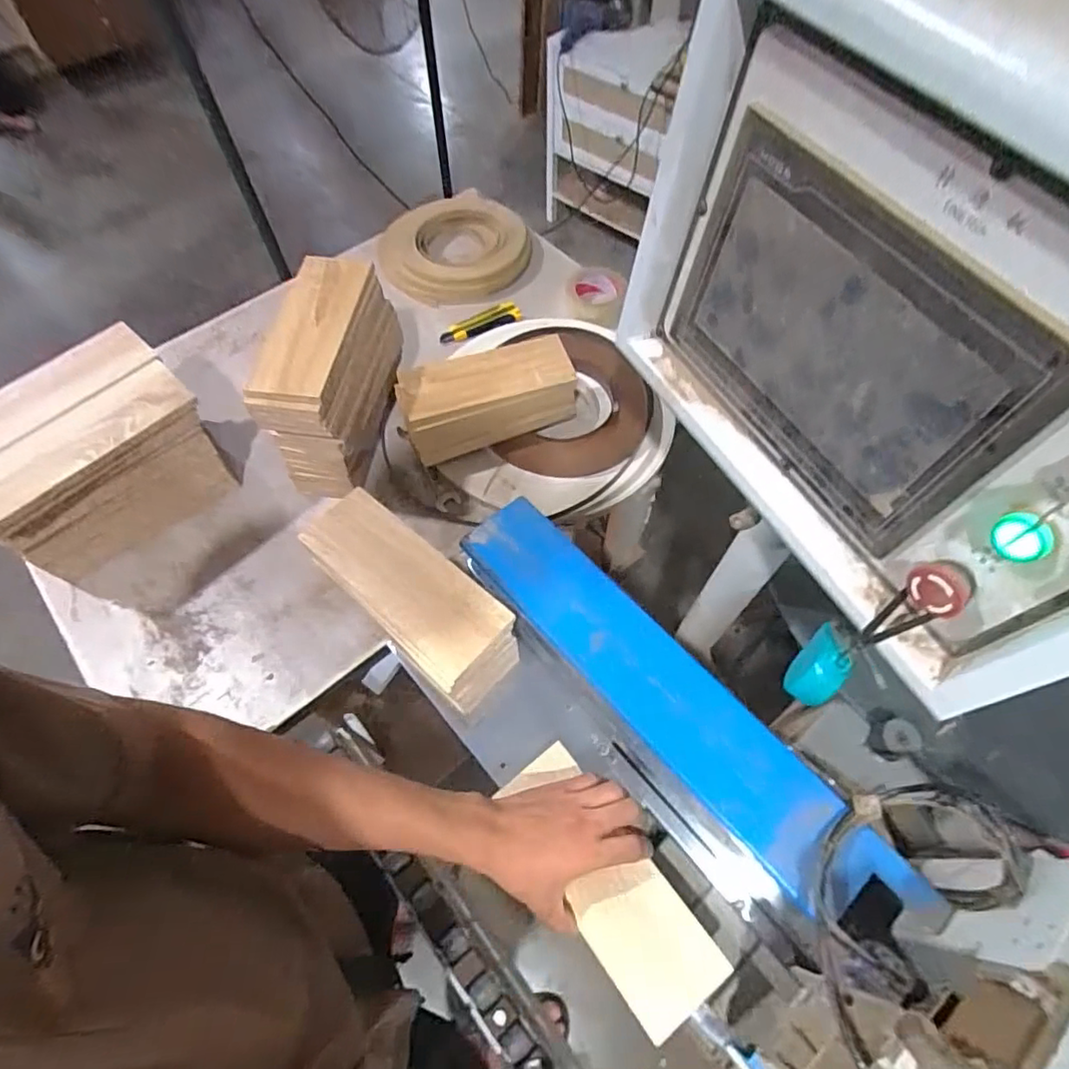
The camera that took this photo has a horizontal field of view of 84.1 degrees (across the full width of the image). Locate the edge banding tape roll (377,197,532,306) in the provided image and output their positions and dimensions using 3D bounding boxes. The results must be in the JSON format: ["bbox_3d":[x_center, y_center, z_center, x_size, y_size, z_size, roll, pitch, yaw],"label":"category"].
[{"bbox_3d":[-0.142,-0.518,1.057,0.269,0.062,0.234,-6,61,-3],"label":"edge banding tape roll"}]

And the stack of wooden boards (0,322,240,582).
[{"bbox_3d":[-0.566,-0.092,0.775,0.176,0.190,0.263,39,69,20],"label":"stack of wooden boards"}]

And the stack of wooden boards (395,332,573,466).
[{"bbox_3d":[-0.068,-0.197,0.862,0.245,0.119,0.101,-21,63,-10],"label":"stack of wooden boards"}]

